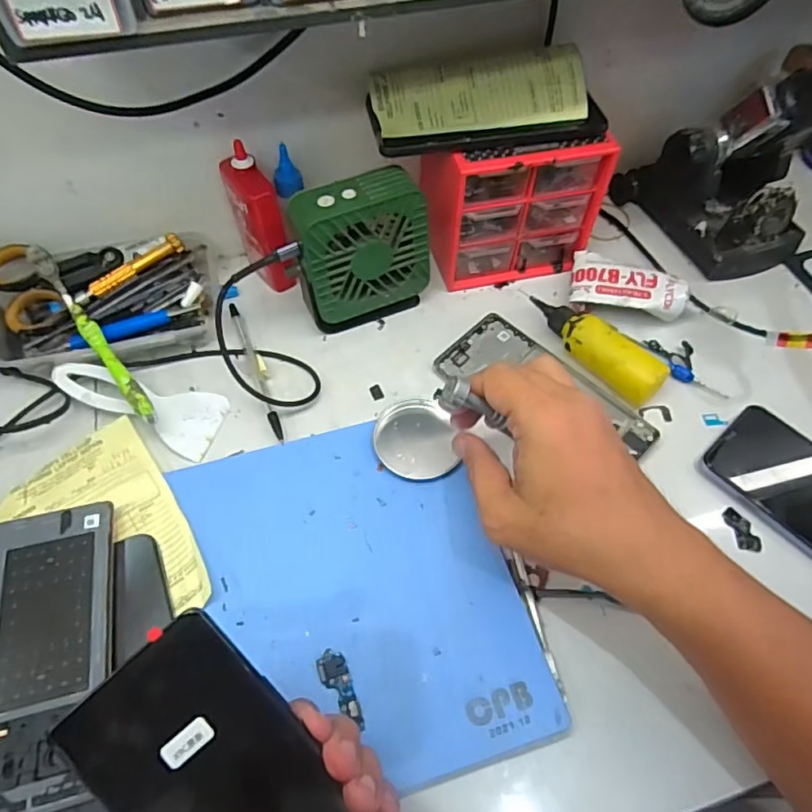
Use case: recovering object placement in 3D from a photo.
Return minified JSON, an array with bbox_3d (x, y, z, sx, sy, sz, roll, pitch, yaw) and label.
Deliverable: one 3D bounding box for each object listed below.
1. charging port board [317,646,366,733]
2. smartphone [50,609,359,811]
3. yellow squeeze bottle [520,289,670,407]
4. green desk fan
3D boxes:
[{"bbox_3d":[-0.036,0.157,0.314,0.015,0.004,0.043,-24,61,-17],"label":"charging port board"},{"bbox_3d":[-0.064,0.169,0.236,0.071,0.008,0.159,-42,91,-15],"label":"smartphone"},{"bbox_3d":[0.140,-0.048,0.435,0.029,0.034,0.122,-38,66,-24],"label":"yellow squeeze bottle"},{"bbox_3d":[-0.036,-0.115,0.434,0.101,0.111,0.041,-20,60,-15],"label":"green desk fan"}]

